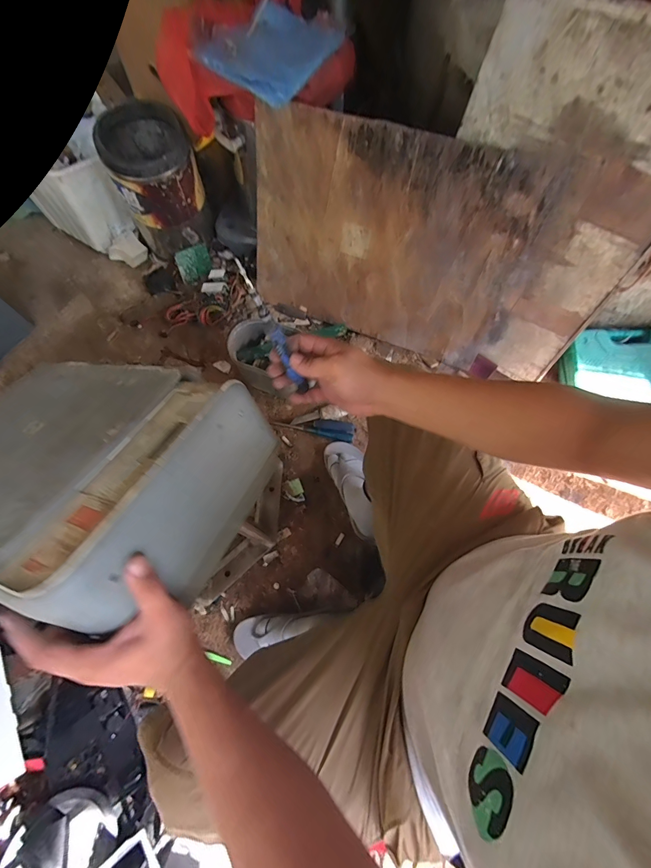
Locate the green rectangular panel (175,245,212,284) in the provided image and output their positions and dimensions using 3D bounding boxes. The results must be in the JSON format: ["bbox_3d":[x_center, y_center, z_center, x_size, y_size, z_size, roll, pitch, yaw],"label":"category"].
[{"bbox_3d":[-0.444,-0.577,1.208,0.112,0.095,0.008,-35,42,-26],"label":"green rectangular panel"}]

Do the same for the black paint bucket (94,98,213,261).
[{"bbox_3d":[-0.498,-0.759,1.088,0.232,0.313,0.244,0,70,1],"label":"black paint bucket"}]

